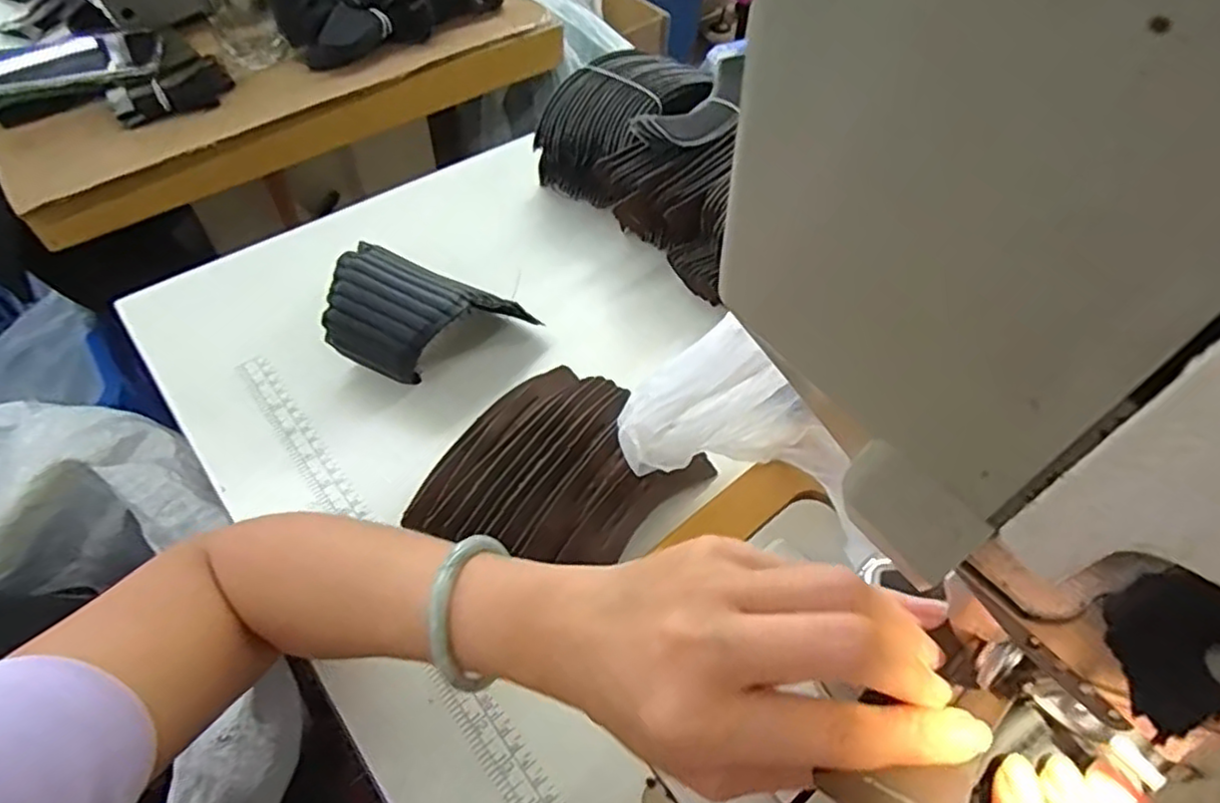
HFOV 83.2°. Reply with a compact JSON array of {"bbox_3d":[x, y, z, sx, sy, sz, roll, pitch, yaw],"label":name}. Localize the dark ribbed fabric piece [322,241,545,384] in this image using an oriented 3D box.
[{"bbox_3d":[-0.126,-0.053,0.479,0.122,0.073,0.084,13,55,7],"label":"dark ribbed fabric piece"}]

